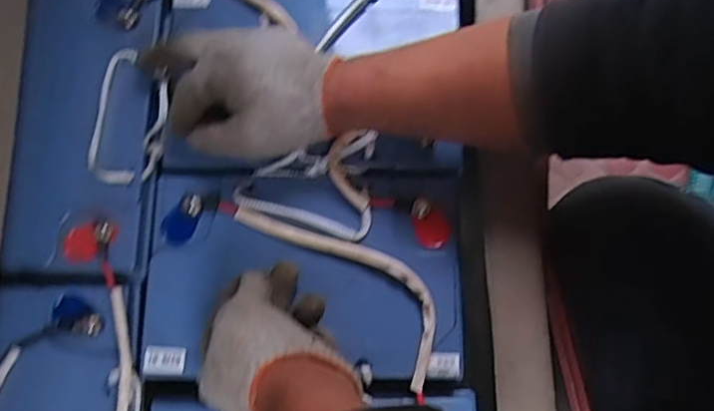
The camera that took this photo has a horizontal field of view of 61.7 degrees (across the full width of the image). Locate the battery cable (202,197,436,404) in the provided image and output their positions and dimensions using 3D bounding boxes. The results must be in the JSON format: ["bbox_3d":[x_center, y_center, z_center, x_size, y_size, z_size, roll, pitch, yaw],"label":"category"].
[{"bbox_3d":[-0.015,0.046,0.469,0.223,0.014,0.071,42,78,11],"label":"battery cable"}]

